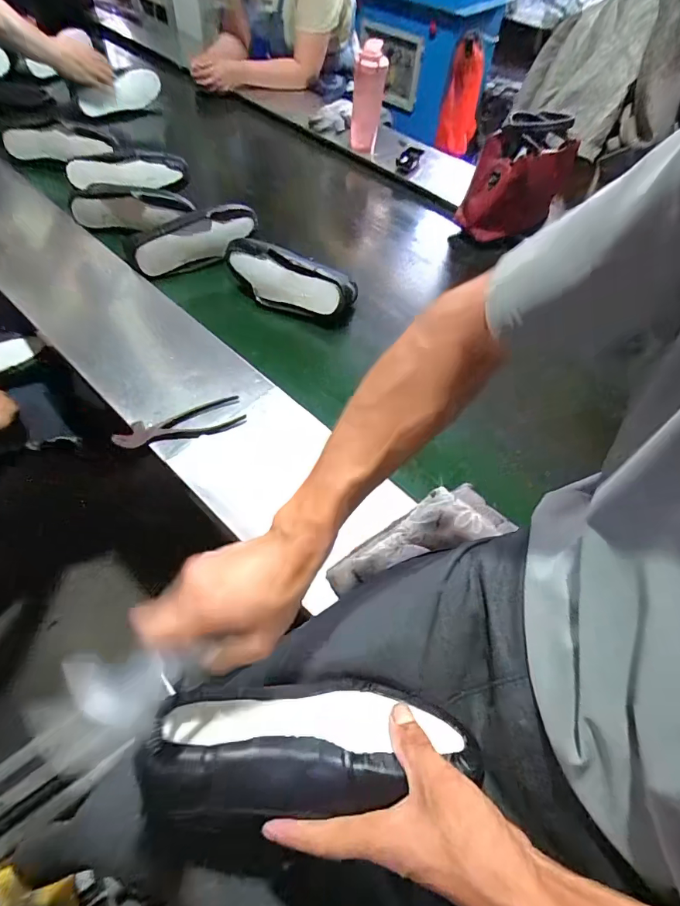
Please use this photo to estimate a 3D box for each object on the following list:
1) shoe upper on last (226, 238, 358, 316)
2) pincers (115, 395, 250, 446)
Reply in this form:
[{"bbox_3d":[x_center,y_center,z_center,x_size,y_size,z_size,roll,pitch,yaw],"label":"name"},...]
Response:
[{"bbox_3d":[-0.110,-0.355,0.895,0.276,0.094,0.087,18,56,8],"label":"shoe upper on last"},{"bbox_3d":[-0.253,-0.047,0.698,0.195,0.016,0.060,-16,59,-15],"label":"pincers"}]

